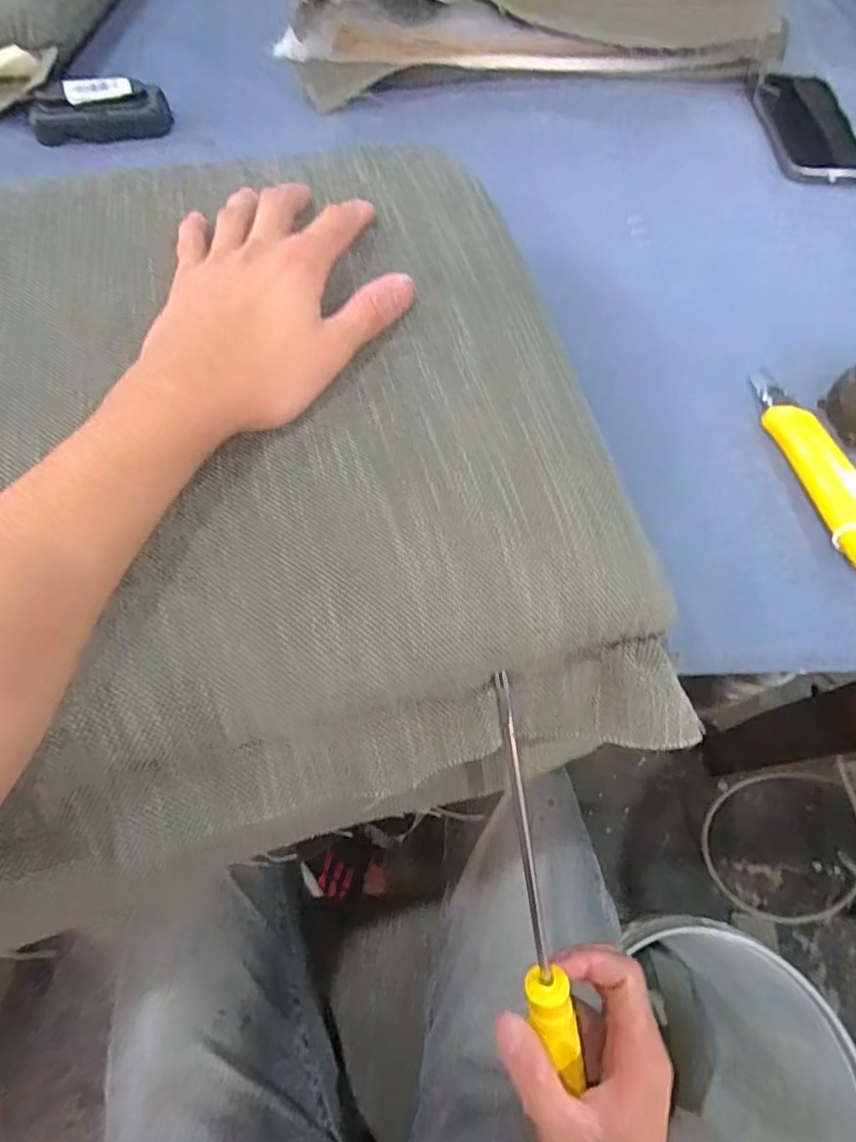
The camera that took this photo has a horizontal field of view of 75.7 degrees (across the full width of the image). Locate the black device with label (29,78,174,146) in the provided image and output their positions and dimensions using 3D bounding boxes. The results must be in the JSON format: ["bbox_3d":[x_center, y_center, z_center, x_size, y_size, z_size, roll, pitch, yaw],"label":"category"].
[{"bbox_3d":[-0.272,-0.382,0.458,0.106,0.029,0.049,-16,66,-11],"label":"black device with label"}]

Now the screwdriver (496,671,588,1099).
[{"bbox_3d":[0.054,0.164,0.281,0.023,0.021,0.234,-13,104,-9],"label":"screwdriver"}]

